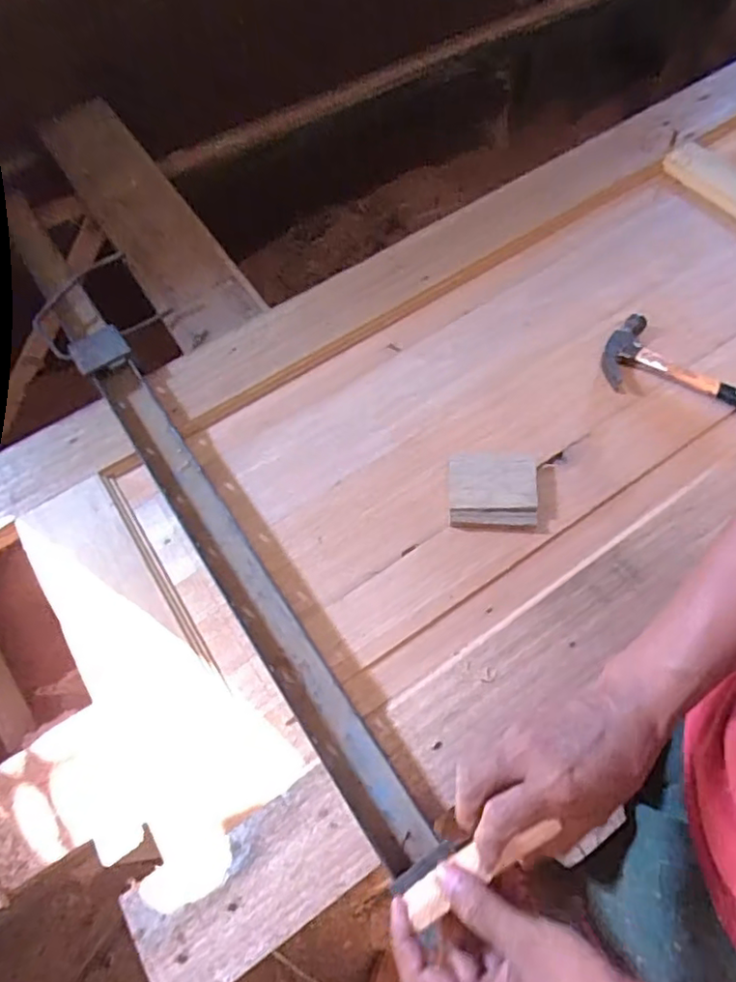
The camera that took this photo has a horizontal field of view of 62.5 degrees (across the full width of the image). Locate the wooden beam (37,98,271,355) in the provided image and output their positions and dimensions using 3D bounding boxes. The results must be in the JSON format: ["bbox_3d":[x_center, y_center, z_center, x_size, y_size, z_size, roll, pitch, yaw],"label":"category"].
[{"bbox_3d":[-0.373,-0.464,0.993,0.146,0.050,0.685,-30,65,-13],"label":"wooden beam"}]

